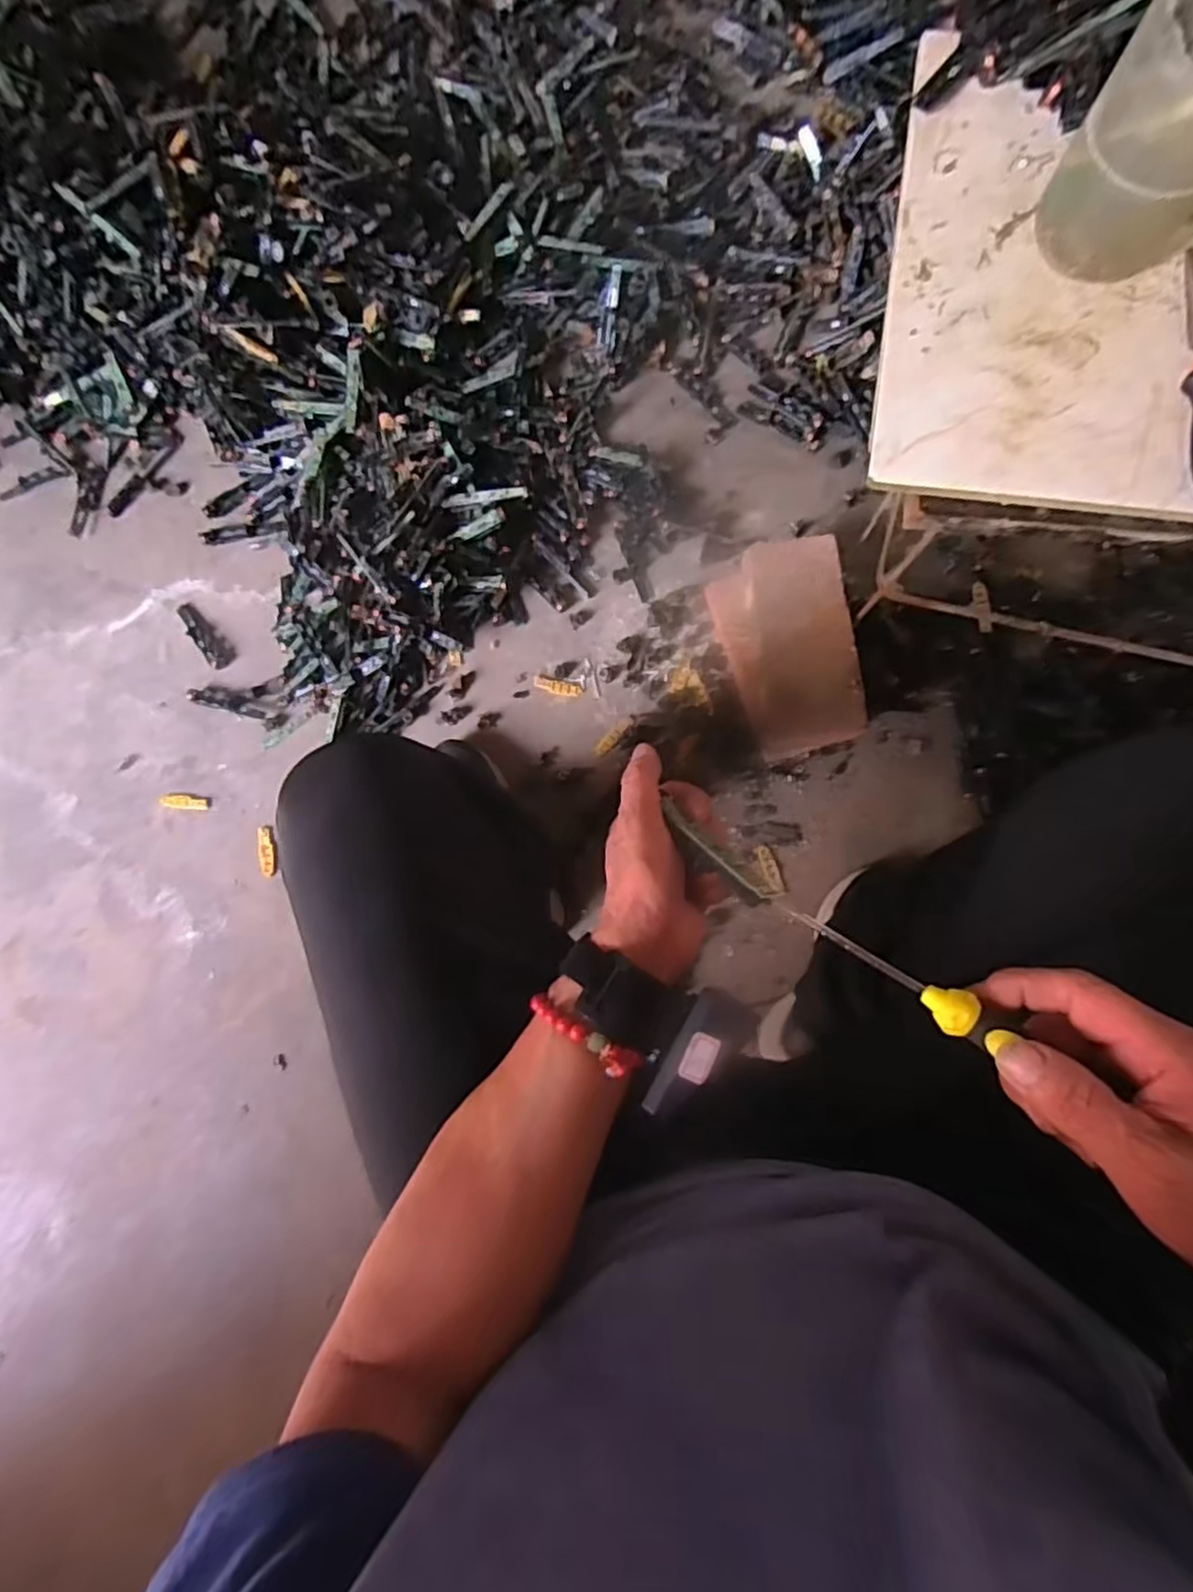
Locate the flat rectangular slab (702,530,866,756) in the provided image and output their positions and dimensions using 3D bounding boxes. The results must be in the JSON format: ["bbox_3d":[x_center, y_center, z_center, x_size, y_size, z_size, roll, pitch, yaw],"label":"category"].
[{"bbox_3d":[0.224,-0.168,0.805,0.132,0.099,0.238,-12,82,2],"label":"flat rectangular slab"}]

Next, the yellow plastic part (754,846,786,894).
[{"bbox_3d":[0.206,0.087,0.818,0.021,0.016,0.059,-18,86,2],"label":"yellow plastic part"}]

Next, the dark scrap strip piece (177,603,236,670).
[{"bbox_3d":[-0.514,-0.209,0.901,0.035,0.006,0.099,-42,86,0],"label":"dark scrap strip piece"}]

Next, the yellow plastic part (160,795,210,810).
[{"bbox_3d":[-0.527,0.008,0.878,0.060,0.014,0.019,3,87,3],"label":"yellow plastic part"}]

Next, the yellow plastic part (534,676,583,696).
[{"bbox_3d":[-0.049,-0.136,0.863,0.063,0.004,0.015,16,88,4],"label":"yellow plastic part"}]

